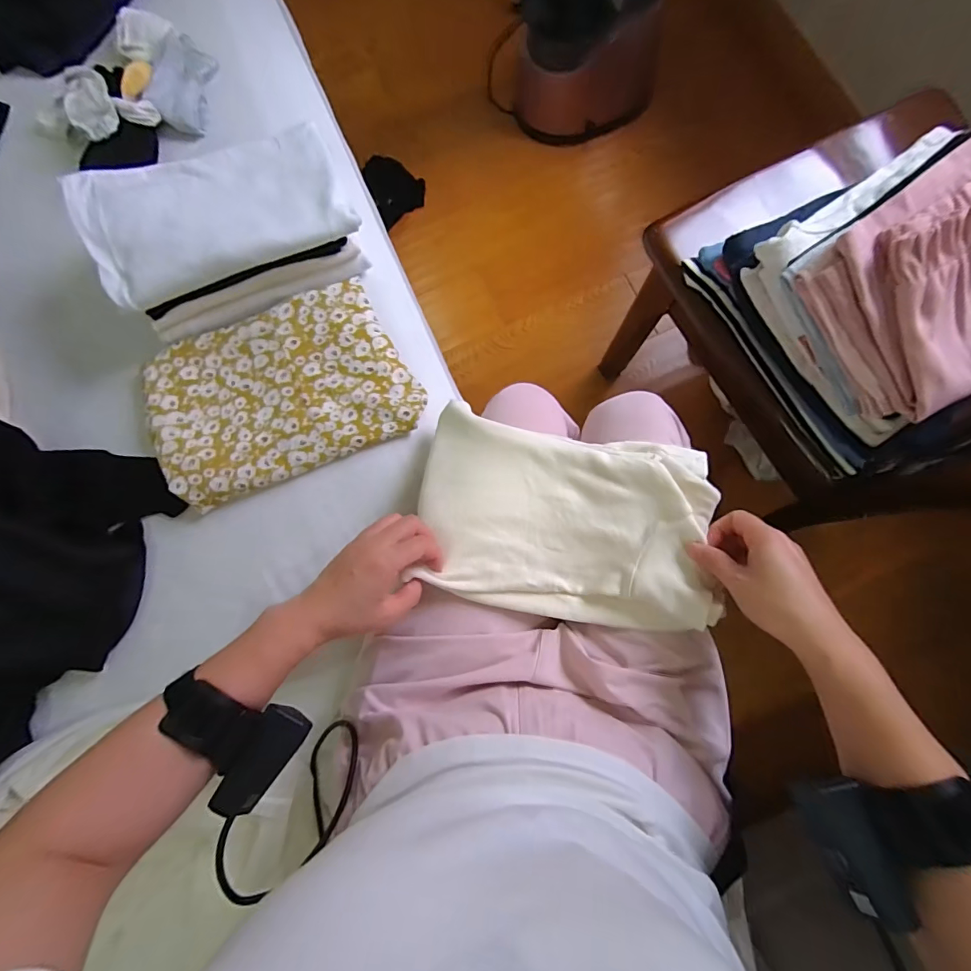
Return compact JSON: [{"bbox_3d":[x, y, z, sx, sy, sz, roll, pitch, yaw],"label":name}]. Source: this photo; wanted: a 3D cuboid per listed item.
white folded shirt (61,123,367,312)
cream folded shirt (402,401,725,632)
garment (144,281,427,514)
[{"bbox_3d":[-0.280,-0.294,0.472,0.253,0.045,0.155,-25,80,-1],"label":"white folded shirt"},{"bbox_3d":[0.069,0.029,0.420,0.269,0.045,0.175,13,82,5],"label":"cream folded shirt"},{"bbox_3d":[-0.228,-0.107,0.511,0.273,0.031,0.187,-22,80,0],"label":"garment"}]

